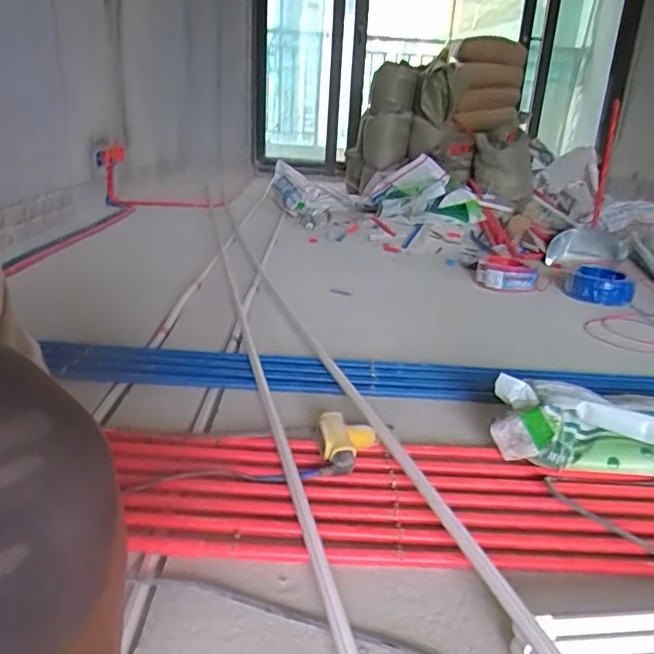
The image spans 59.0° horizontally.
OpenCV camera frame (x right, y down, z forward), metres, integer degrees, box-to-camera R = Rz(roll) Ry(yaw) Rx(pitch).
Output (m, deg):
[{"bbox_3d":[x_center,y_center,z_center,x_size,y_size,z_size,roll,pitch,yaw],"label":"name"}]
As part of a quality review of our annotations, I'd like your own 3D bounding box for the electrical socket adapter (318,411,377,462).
[{"bbox_3d":[0.034,0.186,0.950,0.097,0.058,0.099,1,21,-7],"label":"electrical socket adapter"}]

